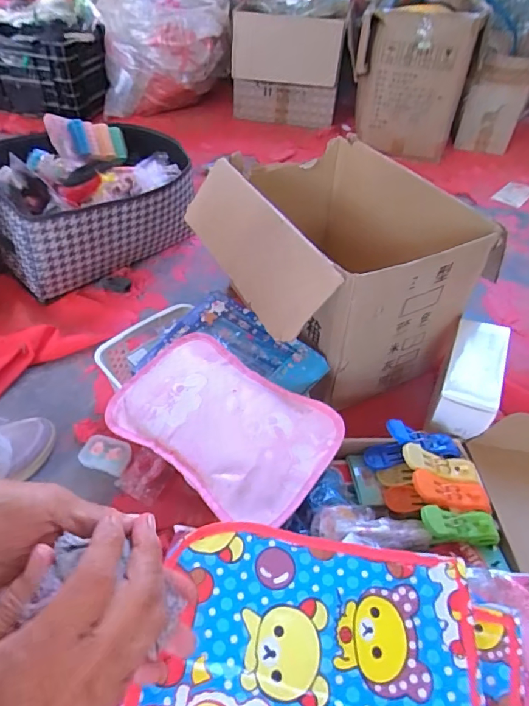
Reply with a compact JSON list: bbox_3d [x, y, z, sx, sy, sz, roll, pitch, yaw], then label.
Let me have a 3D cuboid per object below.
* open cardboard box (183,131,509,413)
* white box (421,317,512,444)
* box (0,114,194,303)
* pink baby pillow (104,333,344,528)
[{"bbox_3d":[0.097,-0.146,0.797,0.341,0.267,0.396,-19,50,-21],"label":"open cardboard box"},{"bbox_3d":[0.297,0.030,0.669,0.074,0.089,0.185,19,47,14],"label":"white box"},{"bbox_3d":[-0.390,-0.352,1.006,0.429,0.216,0.392,-34,56,-31],"label":"box"},{"bbox_3d":[-0.057,0.080,0.585,0.284,0.040,0.176,30,51,23],"label":"pink baby pillow"}]

